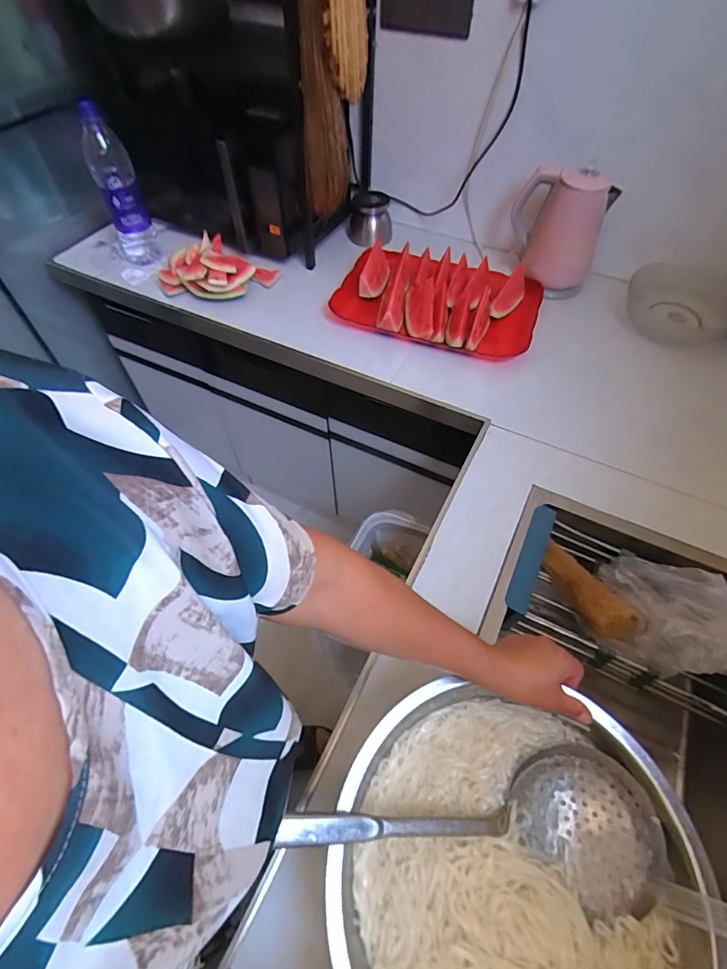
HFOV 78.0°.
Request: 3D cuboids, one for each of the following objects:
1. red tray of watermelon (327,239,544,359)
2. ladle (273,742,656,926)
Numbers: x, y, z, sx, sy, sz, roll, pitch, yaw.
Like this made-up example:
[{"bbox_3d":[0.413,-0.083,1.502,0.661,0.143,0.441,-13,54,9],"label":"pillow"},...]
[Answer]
[{"bbox_3d":[0.170,-0.437,1.031,0.449,0.096,0.297,17,57,12],"label":"red tray of watermelon"},{"bbox_3d":[0.106,0.325,0.433,0.364,0.062,0.131,10,55,-10],"label":"ladle"}]

